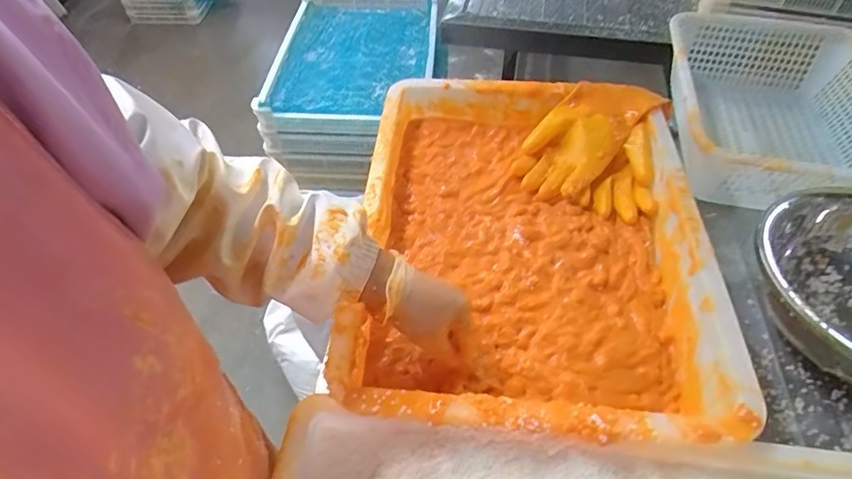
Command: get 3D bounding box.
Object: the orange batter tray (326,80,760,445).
[{"bbox_3d":[0.122,-0.024,0.601,0.376,0.084,0.517,4,53,4],"label":"orange batter tray"}]

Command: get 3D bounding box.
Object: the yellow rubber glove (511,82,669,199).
[{"bbox_3d":[0.212,-0.149,0.692,0.117,0.058,0.235,34,58,26],"label":"yellow rubber glove"}]

